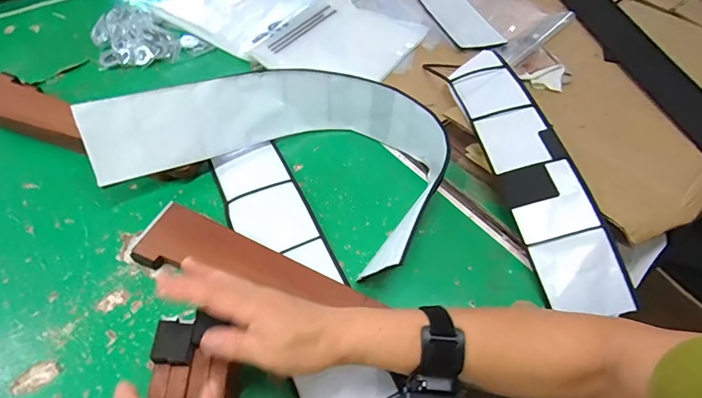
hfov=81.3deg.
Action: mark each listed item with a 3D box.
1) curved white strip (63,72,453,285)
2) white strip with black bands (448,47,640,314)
[{"bbox_3d":[-0.095,-0.073,0.538,0.394,0.115,0.243,17,53,12],"label":"curved white strip"},{"bbox_3d":[0.235,-0.059,0.568,0.097,0.059,0.443,-8,52,-8],"label":"white strip with black bands"}]

